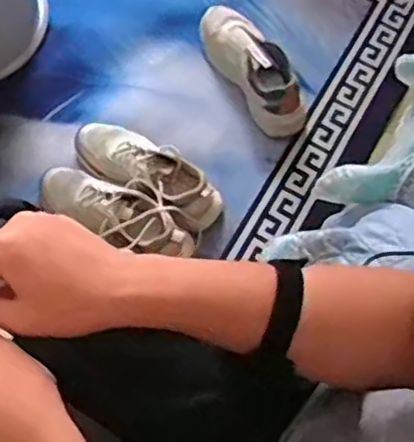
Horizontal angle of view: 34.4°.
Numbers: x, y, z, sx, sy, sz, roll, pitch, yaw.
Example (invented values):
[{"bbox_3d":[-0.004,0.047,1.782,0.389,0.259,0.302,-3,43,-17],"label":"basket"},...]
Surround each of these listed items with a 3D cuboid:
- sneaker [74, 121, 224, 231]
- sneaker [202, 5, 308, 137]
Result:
[{"bbox_3d":[-0.111,-0.091,1.180,0.281,0.095,0.110,32,70,11],"label":"sneaker"},{"bbox_3d":[0.089,-0.301,1.274,0.104,0.099,0.286,-32,72,-14],"label":"sneaker"}]

